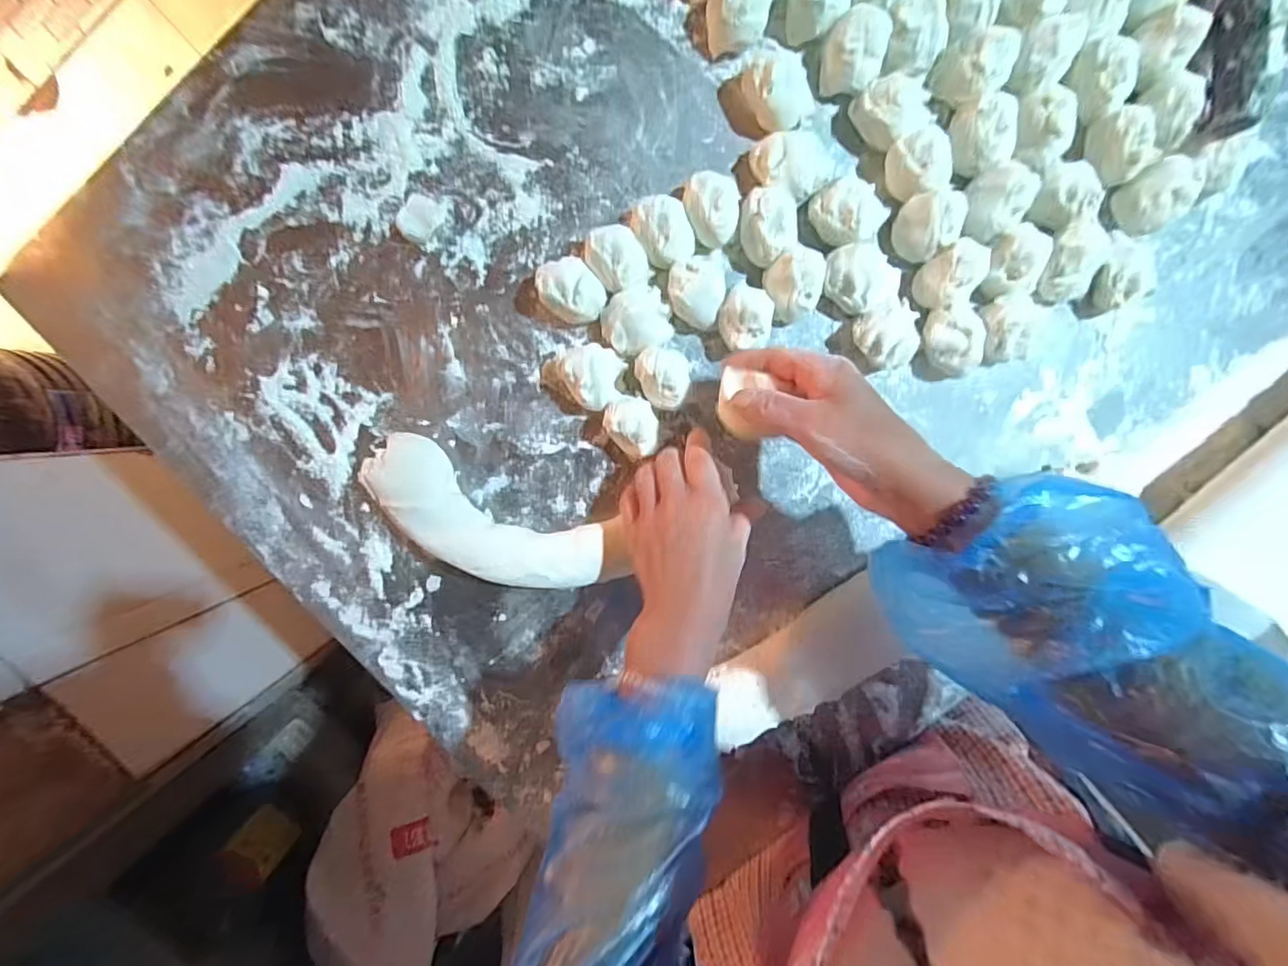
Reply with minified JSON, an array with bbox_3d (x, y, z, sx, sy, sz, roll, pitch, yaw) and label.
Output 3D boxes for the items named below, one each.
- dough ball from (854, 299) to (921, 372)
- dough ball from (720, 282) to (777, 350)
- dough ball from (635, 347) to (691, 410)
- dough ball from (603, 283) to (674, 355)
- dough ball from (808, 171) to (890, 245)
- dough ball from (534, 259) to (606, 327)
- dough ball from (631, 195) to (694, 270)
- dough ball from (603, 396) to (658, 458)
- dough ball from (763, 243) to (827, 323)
[{"bbox_3d":[0.192,-0.114,0.429,0.050,0.033,0.049,0,98,0],"label":"dough ball"},{"bbox_3d":[0.081,-0.130,0.426,0.043,0.039,0.054,15,98,-2],"label":"dough ball"},{"bbox_3d":[0.013,-0.082,0.431,0.045,0.038,0.048,-2,98,0],"label":"dough ball"},{"bbox_3d":[-0.006,-0.127,0.429,0.053,0.033,0.045,-26,97,4],"label":"dough ball"},{"bbox_3d":[0.157,-0.207,0.417,0.053,0.026,0.050,0,98,0],"label":"dough ball"},{"bbox_3d":[-0.055,-0.148,0.423,0.049,0.040,0.042,39,96,-5],"label":"dough ball"},{"bbox_3d":[0.016,-0.192,0.419,0.040,0.039,0.047,-35,97,5],"label":"dough ball"},{"bbox_3d":[-0.008,-0.048,0.437,0.038,0.040,0.048,-41,96,5],"label":"dough ball"},{"bbox_3d":[0.120,-0.155,0.424,0.047,0.039,0.047,0,98,0],"label":"dough ball"}]

